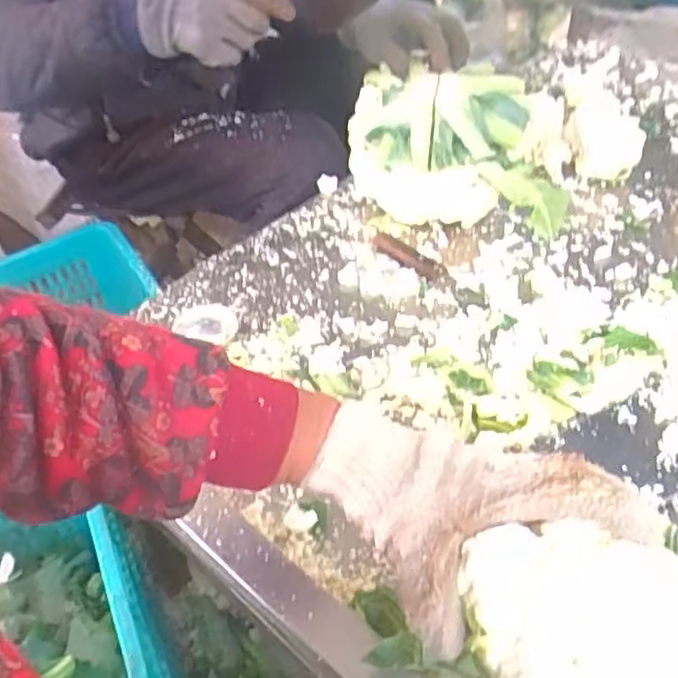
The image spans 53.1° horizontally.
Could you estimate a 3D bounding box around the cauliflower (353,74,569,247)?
[{"bbox_3d":[0.130,-0.210,0.784,0.241,0.155,0.125,3,44,10],"label":"cauliflower"}]

